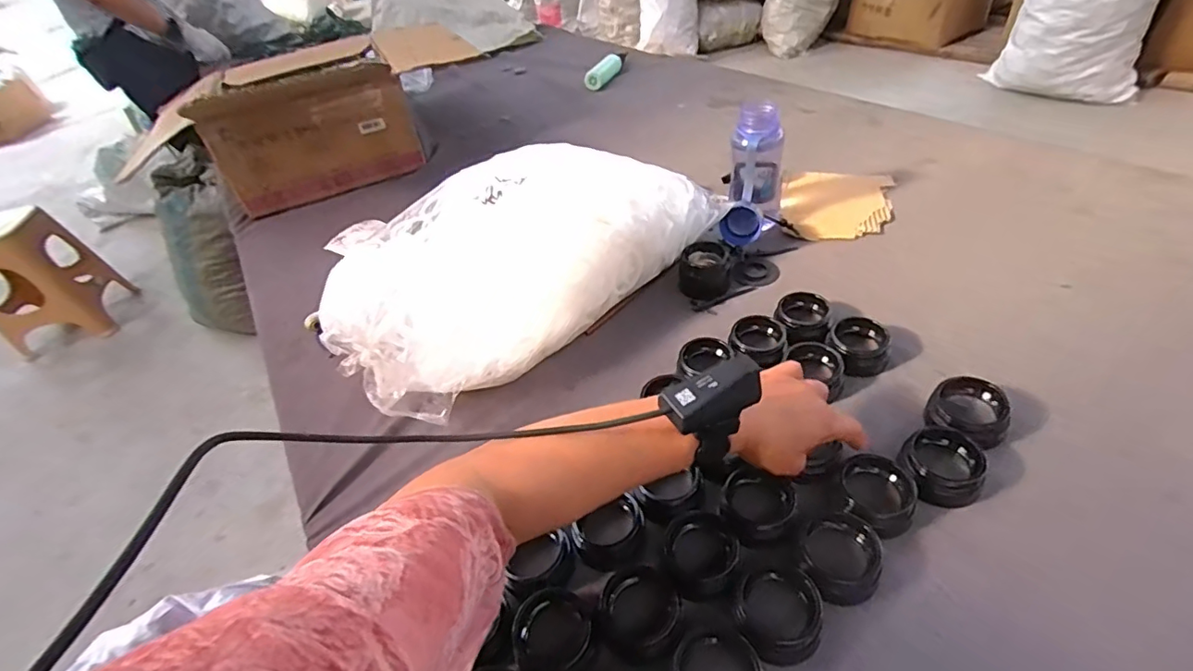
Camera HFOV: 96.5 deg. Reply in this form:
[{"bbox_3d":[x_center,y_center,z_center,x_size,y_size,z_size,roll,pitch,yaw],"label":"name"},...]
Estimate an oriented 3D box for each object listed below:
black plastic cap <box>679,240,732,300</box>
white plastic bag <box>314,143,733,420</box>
[{"bbox_3d":[0.145,-0.089,0.717,0.059,0.044,0.060,-4,42,4],"label":"black plastic cap"},{"bbox_3d":[-0.101,-0.109,0.660,0.474,0.138,0.256,-35,49,-26],"label":"white plastic bag"}]

